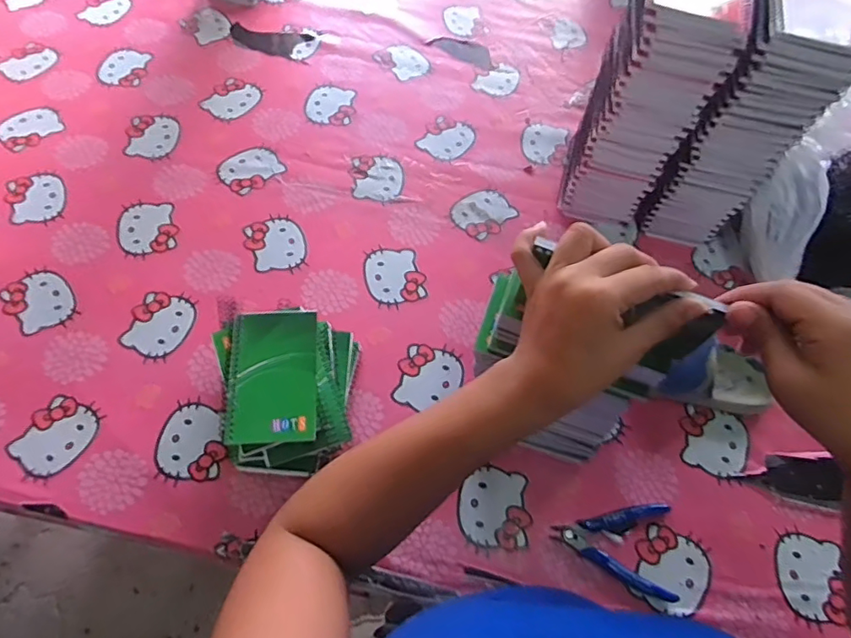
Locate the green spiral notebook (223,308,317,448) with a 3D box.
[{"bbox_3d":[-0.147,0.054,0.518,0.083,0.009,0.128,-3,64,-4],"label":"green spiral notebook"}]

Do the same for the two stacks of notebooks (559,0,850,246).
[{"bbox_3d":[0.290,-0.238,0.617,0.209,0.304,0.129,14,64,4],"label":"two stacks of notebooks"}]

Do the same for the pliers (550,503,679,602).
[{"bbox_3d":[0.186,0.219,0.535,0.117,0.010,0.086,11,64,2],"label":"pliers"}]

